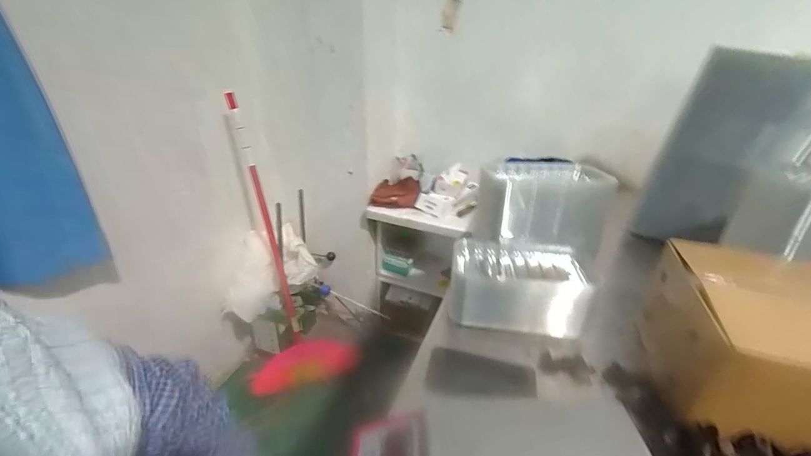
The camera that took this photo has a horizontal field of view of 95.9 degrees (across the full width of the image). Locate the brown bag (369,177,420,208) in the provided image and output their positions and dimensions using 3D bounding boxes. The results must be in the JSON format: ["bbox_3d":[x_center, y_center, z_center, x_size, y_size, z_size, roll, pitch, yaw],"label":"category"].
[{"bbox_3d":[-0.033,-0.123,1.328,0.166,0.065,0.169,6,31,8],"label":"brown bag"}]

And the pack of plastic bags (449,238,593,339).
[{"bbox_3d":[0.210,0.107,0.667,0.247,0.109,0.152,6,31,8],"label":"pack of plastic bags"}]

